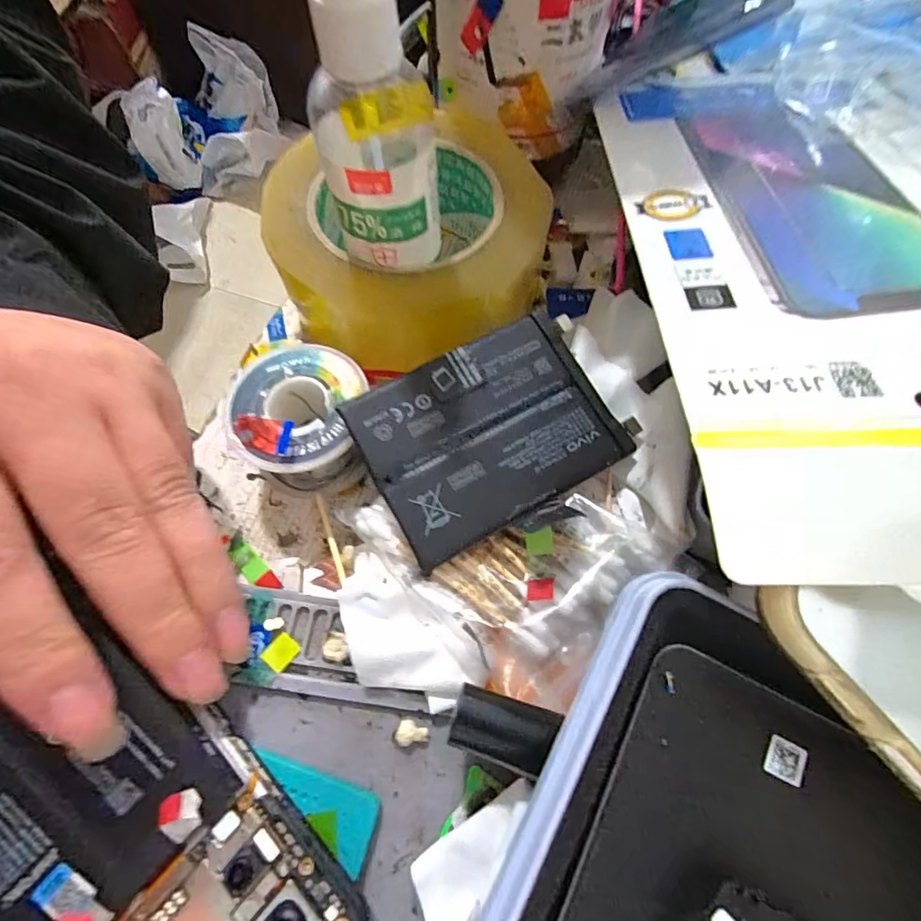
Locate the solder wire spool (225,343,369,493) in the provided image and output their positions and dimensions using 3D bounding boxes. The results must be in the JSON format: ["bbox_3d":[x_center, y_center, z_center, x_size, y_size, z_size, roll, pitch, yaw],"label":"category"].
[{"bbox_3d":[-0.061,-0.015,0.184,0.049,0.033,0.052,0,66,0],"label":"solder wire spool"}]

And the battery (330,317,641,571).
[{"bbox_3d":[0.009,-0.010,0.161,0.084,0.004,0.063,-28,79,-12],"label":"battery"}]

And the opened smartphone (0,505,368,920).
[{"bbox_3d":[-0.096,0.104,0.124,0.135,0.009,0.073,43,70,7],"label":"opened smartphone"}]

